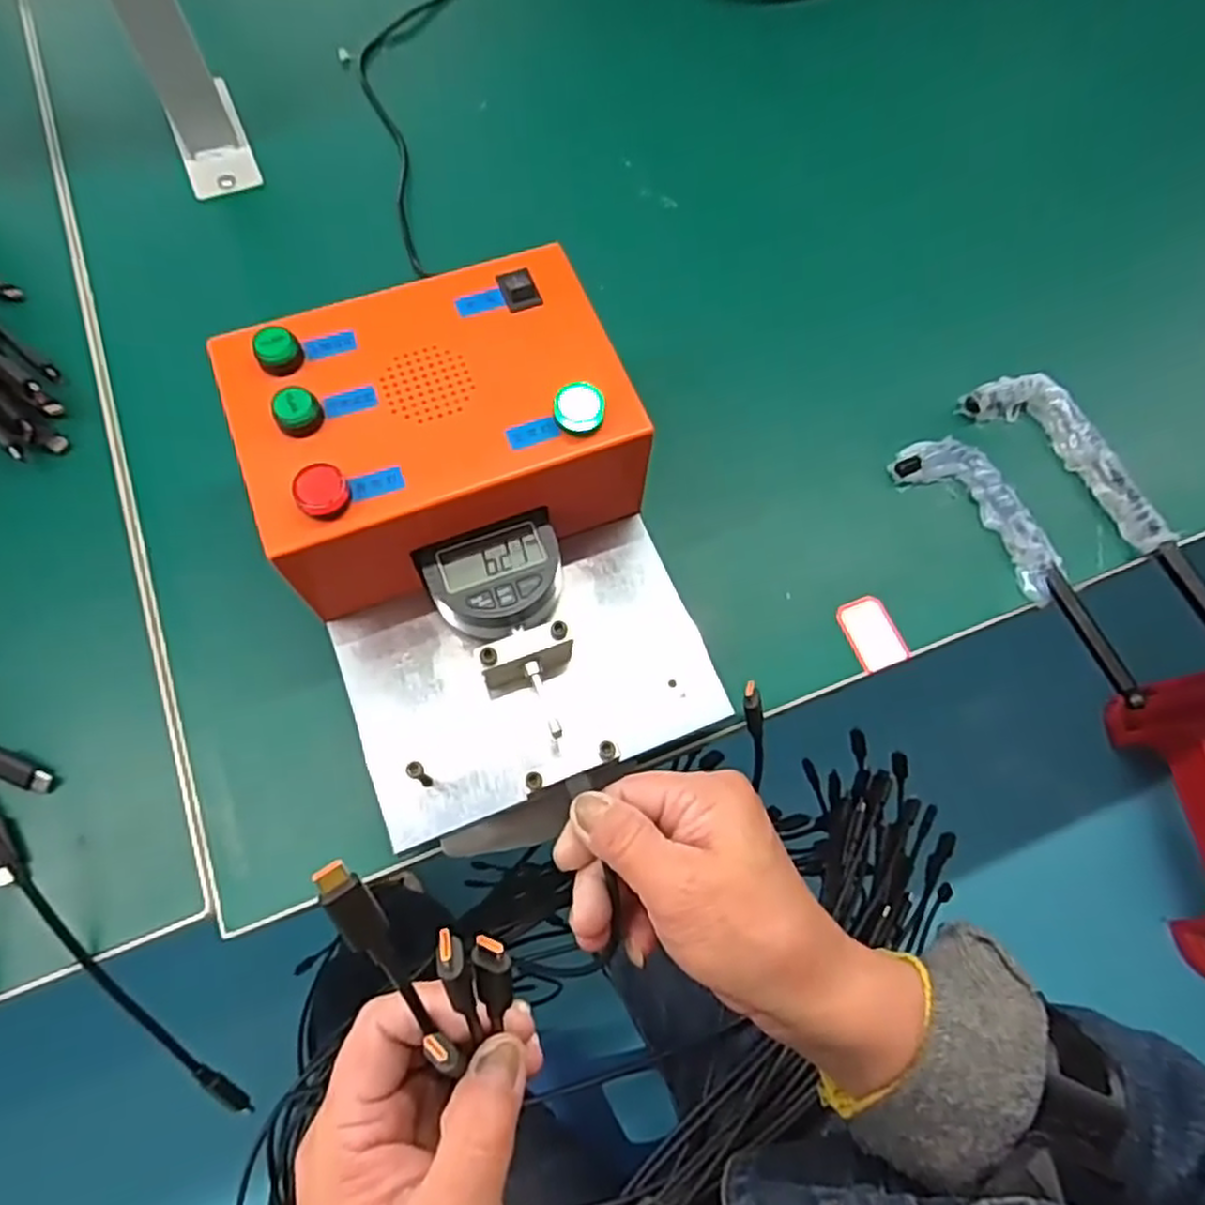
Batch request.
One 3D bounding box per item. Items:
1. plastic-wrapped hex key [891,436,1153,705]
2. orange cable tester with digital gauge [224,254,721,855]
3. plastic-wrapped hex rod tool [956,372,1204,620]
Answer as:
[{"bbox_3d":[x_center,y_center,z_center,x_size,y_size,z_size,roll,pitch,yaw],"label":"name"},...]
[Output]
[{"bbox_3d":[0.210,-0.023,0.366,0.038,0.014,0.156,-34,74,-14],"label":"plastic-wrapped hex key"},{"bbox_3d":[-0.050,-0.023,0.314,0.151,0.096,0.208,-20,71,-9],"label":"orange cable tester with digital gauge"},{"bbox_3d":[0.257,-0.047,0.376,0.043,0.023,0.177,-27,73,-12],"label":"plastic-wrapped hex rod tool"}]

